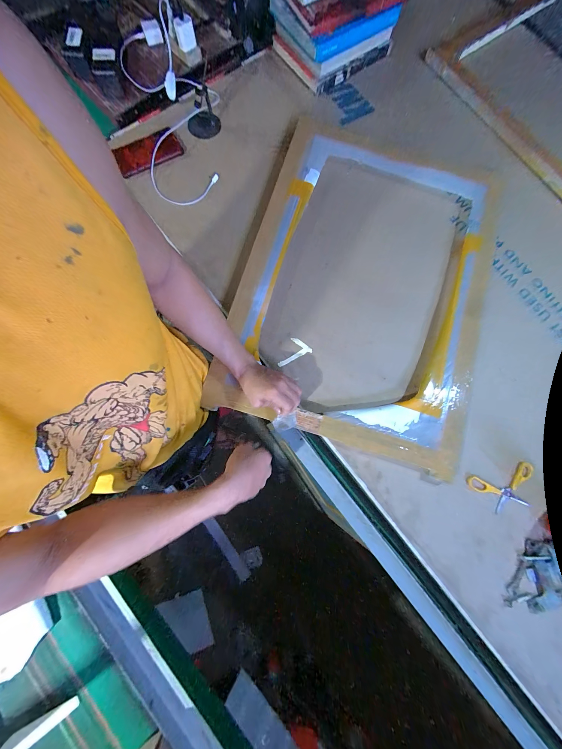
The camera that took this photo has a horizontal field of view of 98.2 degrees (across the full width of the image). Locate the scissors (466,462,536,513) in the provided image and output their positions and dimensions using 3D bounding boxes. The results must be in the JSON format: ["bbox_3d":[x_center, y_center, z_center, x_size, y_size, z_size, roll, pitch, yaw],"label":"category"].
[{"bbox_3d":[0.467,0.239,0.507,0.134,0.007,0.079,-15,80,-2],"label":"scissors"}]

